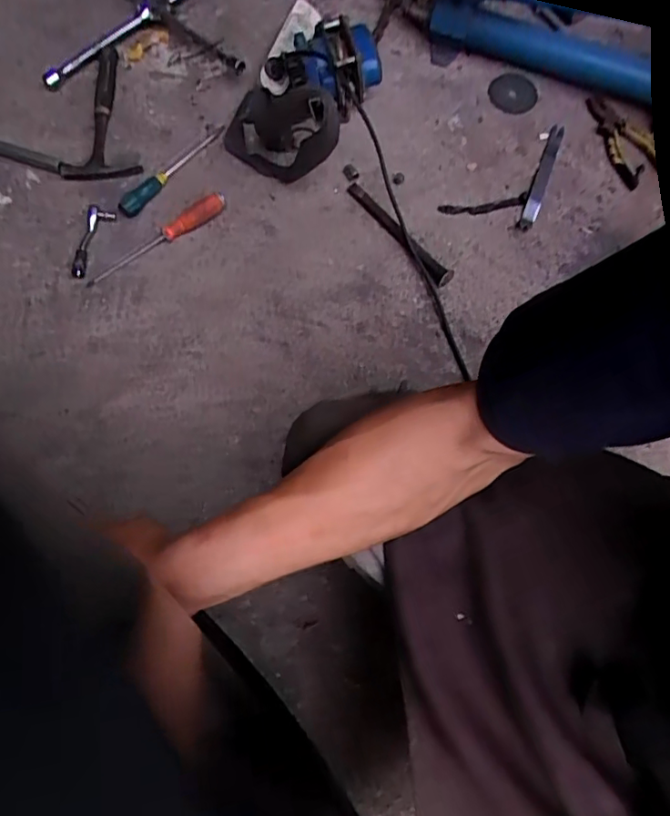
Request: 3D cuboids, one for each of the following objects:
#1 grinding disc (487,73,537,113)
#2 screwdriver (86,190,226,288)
[{"bbox_3d":[0.308,-0.544,0.975,0.081,0.006,0.079,0,73,-1],"label":"grinding disc"},{"bbox_3d":[-0.286,-0.272,0.894,0.254,0.024,0.035,-32,77,-10],"label":"screwdriver"}]

